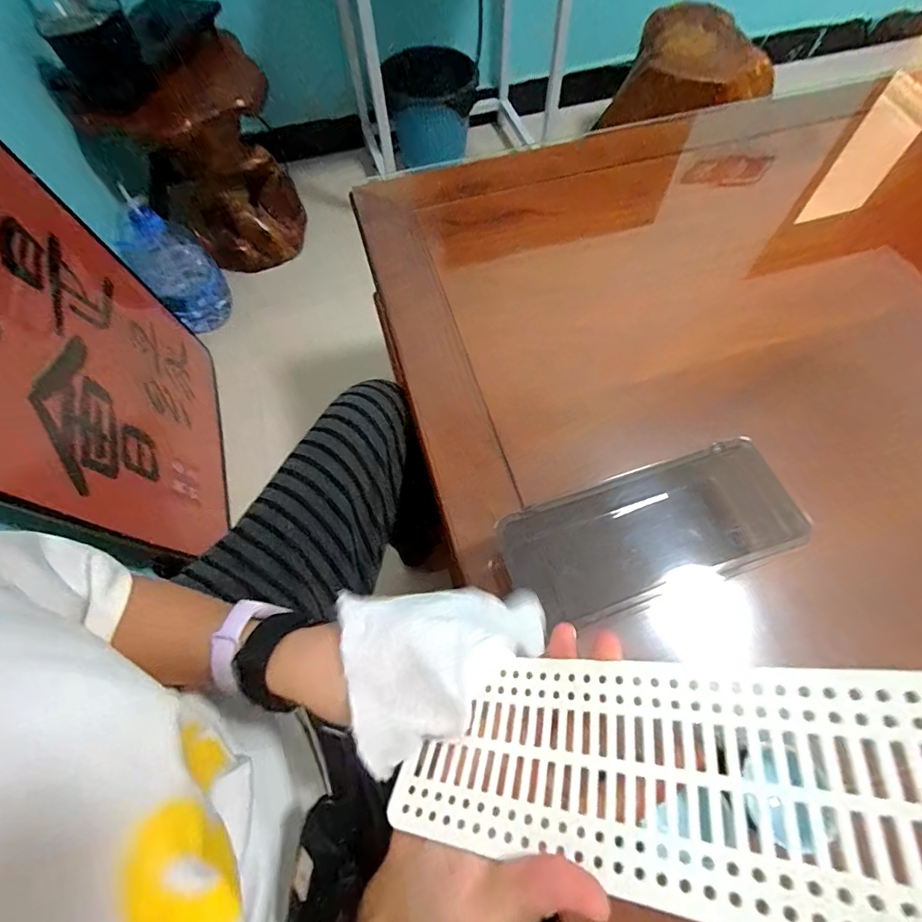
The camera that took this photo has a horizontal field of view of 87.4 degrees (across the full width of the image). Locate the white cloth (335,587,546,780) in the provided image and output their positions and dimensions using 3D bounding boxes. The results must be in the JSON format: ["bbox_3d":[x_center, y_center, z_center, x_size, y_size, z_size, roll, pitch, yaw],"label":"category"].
[{"bbox_3d":[-0.003,0.117,0.285,0.116,0.061,0.094,-13,64,-5],"label":"white cloth"}]

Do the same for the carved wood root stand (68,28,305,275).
[{"bbox_3d":[-0.624,-0.723,1.210,0.375,0.476,0.296,-39,69,-16],"label":"carved wood root stand"}]

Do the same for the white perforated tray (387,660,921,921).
[{"bbox_3d":[0.074,0.132,0.204,0.230,0.008,0.084,-13,48,32],"label":"white perforated tray"}]

